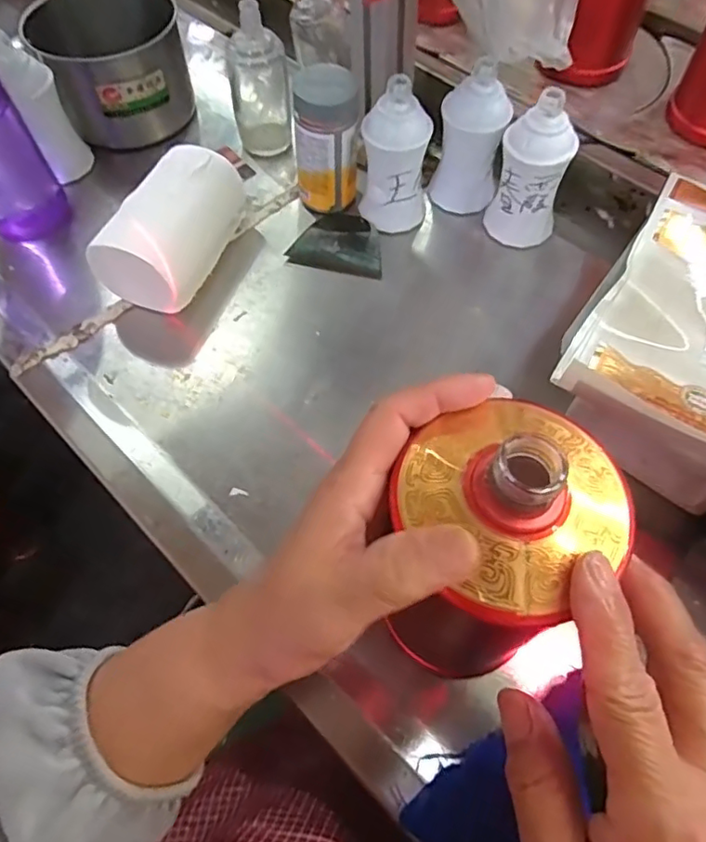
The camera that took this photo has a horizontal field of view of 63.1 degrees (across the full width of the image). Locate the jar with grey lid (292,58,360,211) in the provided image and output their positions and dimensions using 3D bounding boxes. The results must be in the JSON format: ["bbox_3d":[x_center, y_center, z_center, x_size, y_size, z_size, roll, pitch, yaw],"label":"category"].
[{"bbox_3d":[-0.022,-0.239,0.490,0.051,0.105,0.056,-1,64,2],"label":"jar with grey lid"}]

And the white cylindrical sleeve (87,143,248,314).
[{"bbox_3d":[-0.144,-0.160,0.473,0.066,0.062,0.135,21,65,13],"label":"white cylindrical sleeve"}]

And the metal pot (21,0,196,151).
[{"bbox_3d":[-0.228,-0.346,0.561,0.131,0.087,0.126,-29,65,-12],"label":"metal pot"}]

